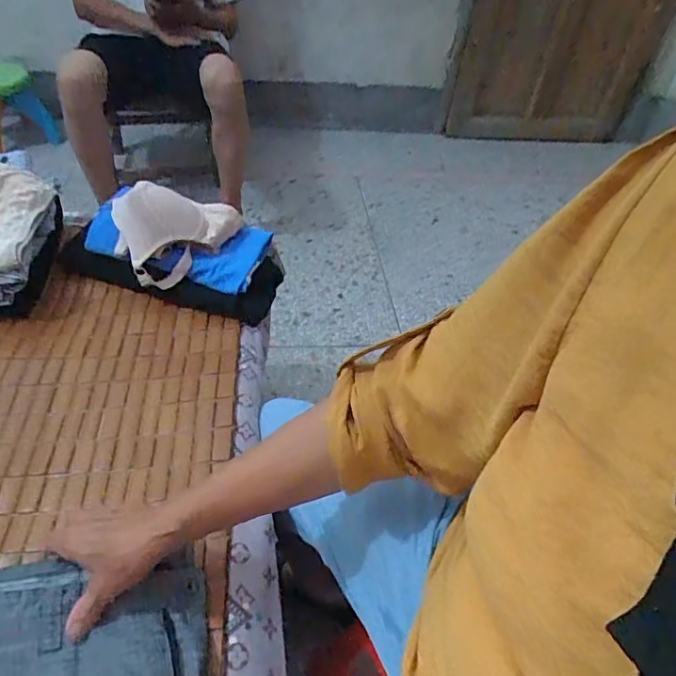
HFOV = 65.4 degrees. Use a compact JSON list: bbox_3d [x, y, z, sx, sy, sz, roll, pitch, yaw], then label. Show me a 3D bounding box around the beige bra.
[{"bbox_3d":[-0.226,-0.154,0.766,0.174,0.110,0.135,-20,51,-24],"label":"beige bra"}]

